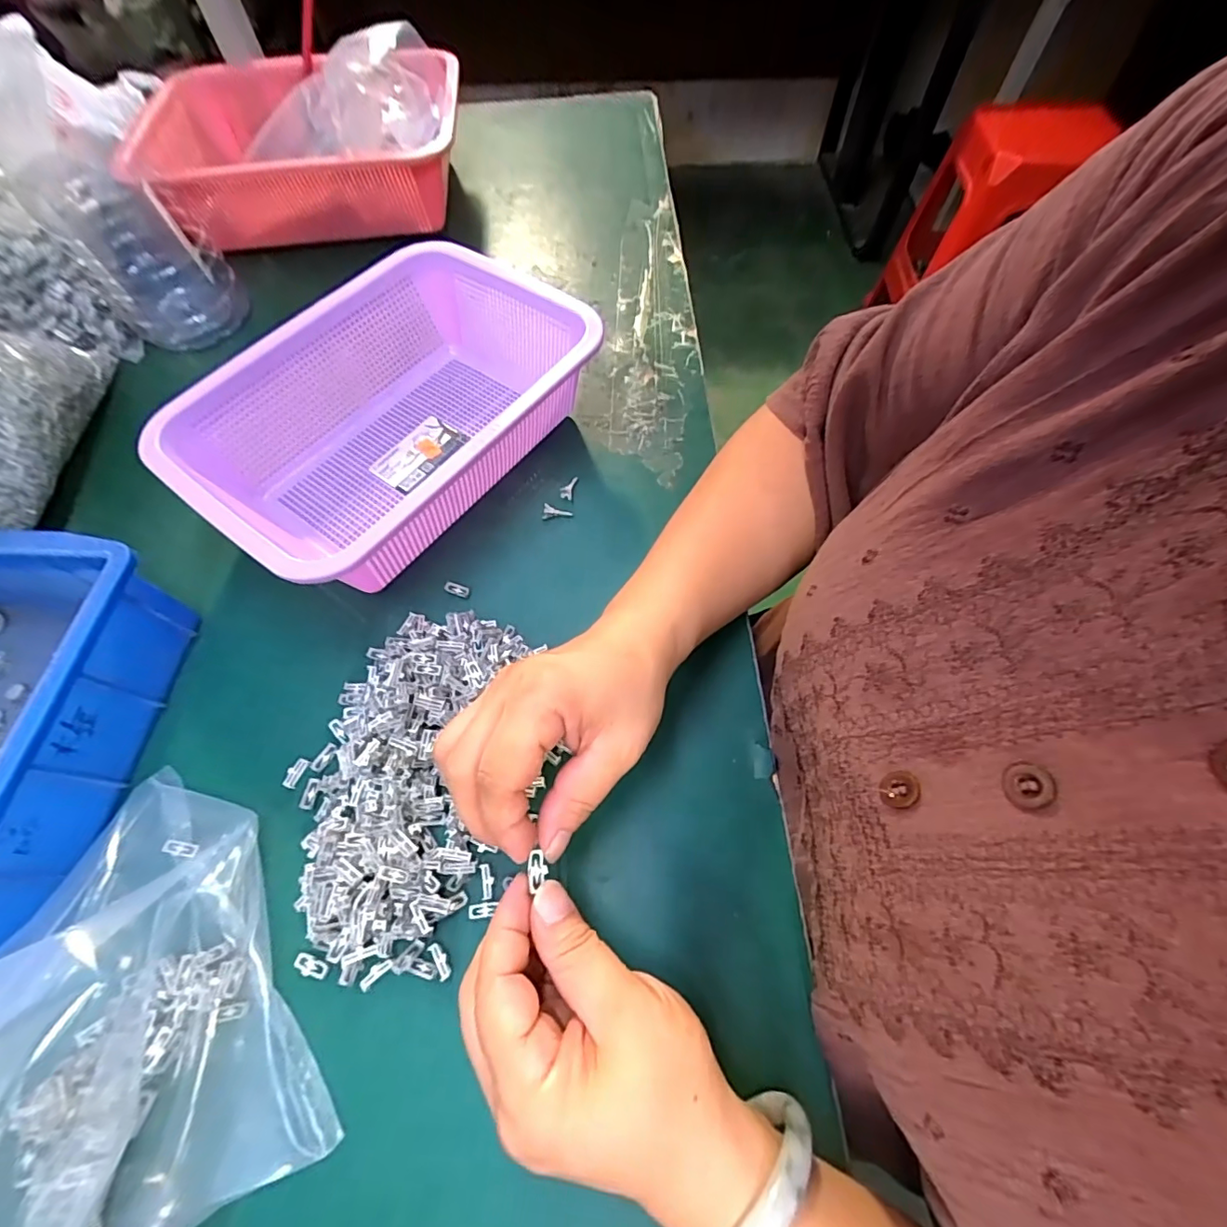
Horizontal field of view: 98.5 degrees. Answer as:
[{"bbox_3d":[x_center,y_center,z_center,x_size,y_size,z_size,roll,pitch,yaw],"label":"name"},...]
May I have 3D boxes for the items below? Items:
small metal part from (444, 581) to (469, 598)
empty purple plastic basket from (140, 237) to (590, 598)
[{"bbox_3d":[-0.104,-0.016,0.351,0.017,0.004,0.007,17,64,10],"label":"small metal part"},{"bbox_3d":[-0.156,-0.138,0.371,0.201,0.080,0.256,34,68,17],"label":"empty purple plastic basket"}]

